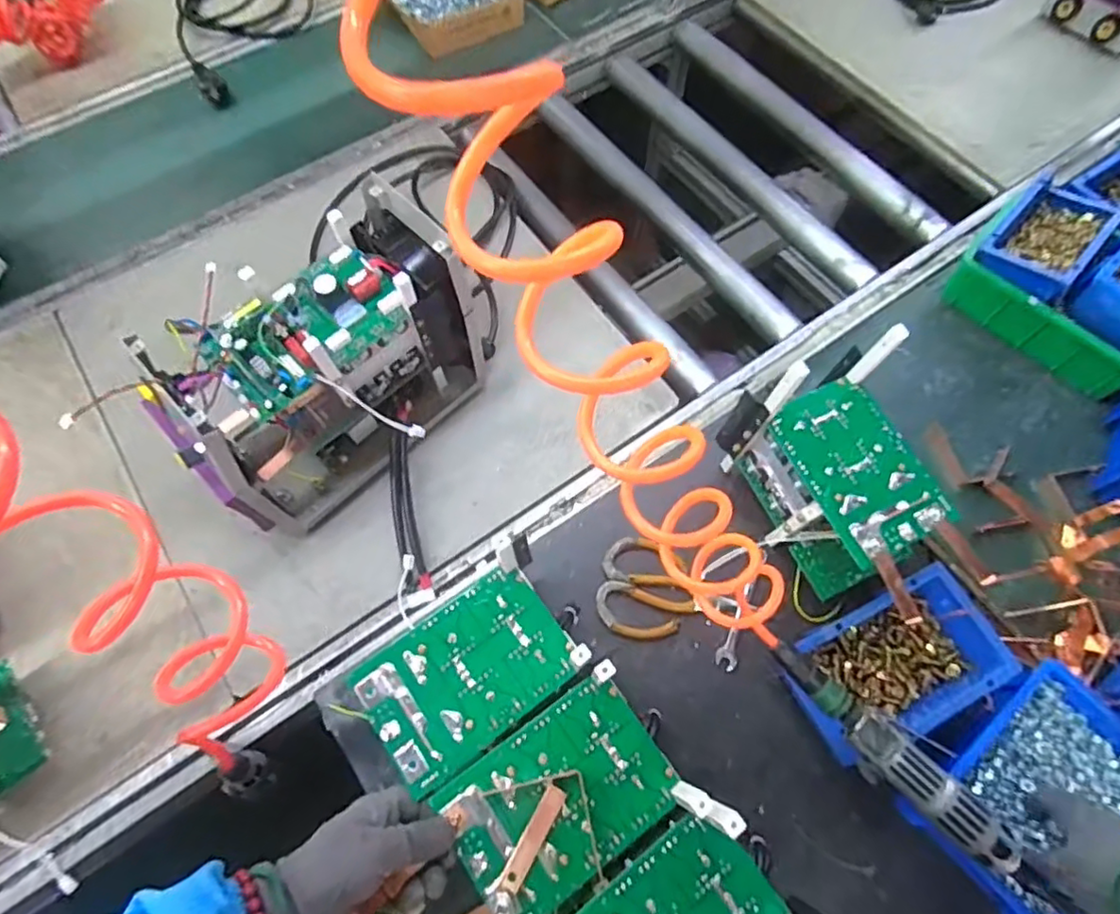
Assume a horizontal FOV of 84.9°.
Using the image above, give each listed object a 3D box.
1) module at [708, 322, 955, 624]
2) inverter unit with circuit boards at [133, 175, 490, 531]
[{"bbox_3d":[0.278,0.029,0.602,0.129,0.166,0.228,-25,69,-8],"label":"module"},{"bbox_3d":[-0.231,-0.083,0.648,0.313,0.210,0.163,-39,71,-13],"label":"inverter unit with circuit boards"}]

